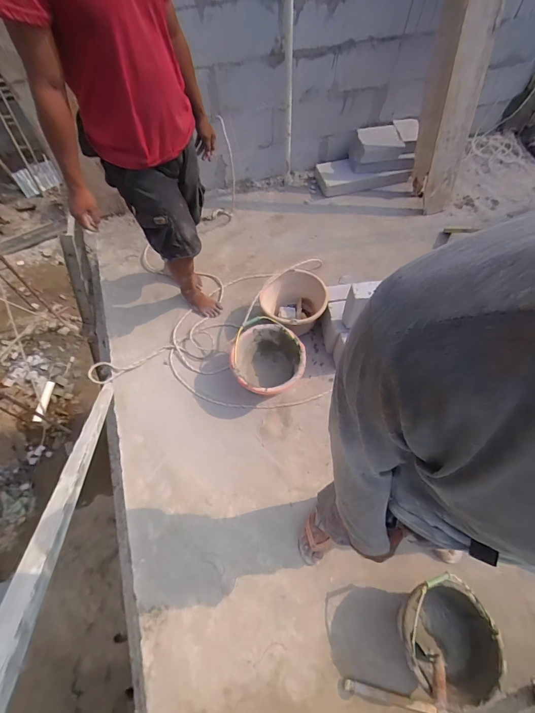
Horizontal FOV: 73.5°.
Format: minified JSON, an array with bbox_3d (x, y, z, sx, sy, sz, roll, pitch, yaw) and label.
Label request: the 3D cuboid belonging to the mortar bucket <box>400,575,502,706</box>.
[{"bbox_3d":[0.519,0.838,1.077,0.265,0.226,0.270,0,63,1],"label":"mortar bucket"}]

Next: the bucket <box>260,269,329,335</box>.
[{"bbox_3d":[0.117,-0.221,1.619,0.276,0.211,0.272,0,63,1],"label":"bucket"}]

